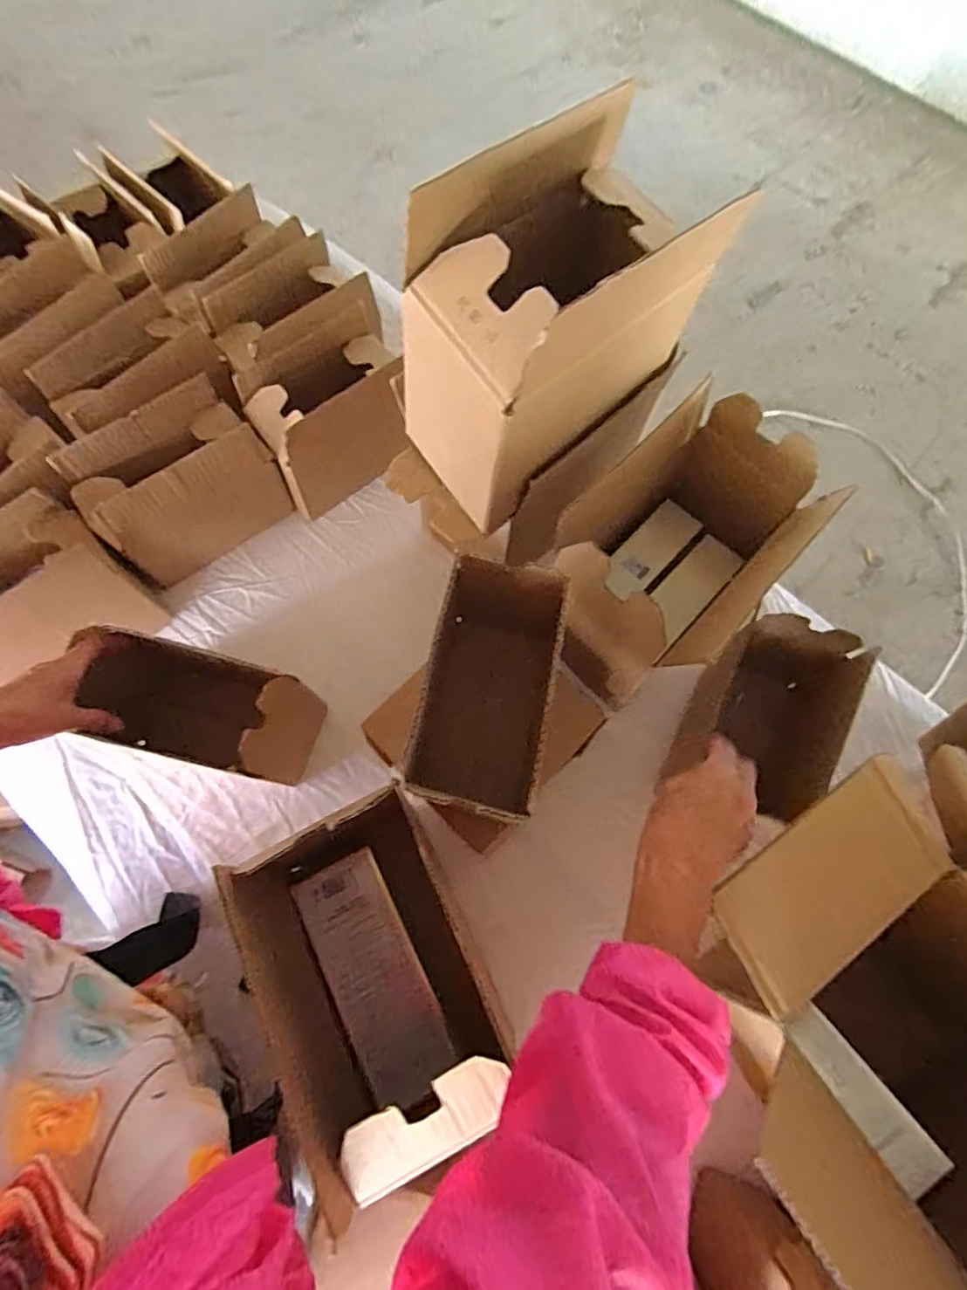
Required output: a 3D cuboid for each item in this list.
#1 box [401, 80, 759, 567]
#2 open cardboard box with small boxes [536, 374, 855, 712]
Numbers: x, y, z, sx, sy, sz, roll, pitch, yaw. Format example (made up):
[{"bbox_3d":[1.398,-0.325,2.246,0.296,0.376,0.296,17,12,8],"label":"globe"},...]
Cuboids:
[{"bbox_3d":[0.054,-0.252,0.489,0.236,0.223,0.145,-40,76,-15],"label":"box"},{"bbox_3d":[0.183,-0.086,0.601,0.145,0.199,0.259,41,73,12],"label":"open cardboard box with small boxes"}]

